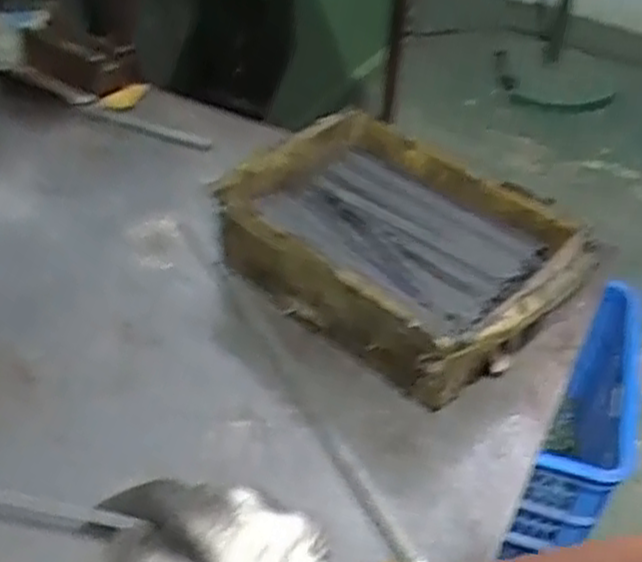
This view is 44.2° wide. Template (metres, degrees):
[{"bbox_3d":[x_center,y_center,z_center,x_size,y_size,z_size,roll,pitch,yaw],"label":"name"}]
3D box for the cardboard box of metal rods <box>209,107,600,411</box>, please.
[{"bbox_3d":[0.058,-0.028,0.607,0.252,0.105,0.180,32,46,27],"label":"cardboard box of metal rods"}]

